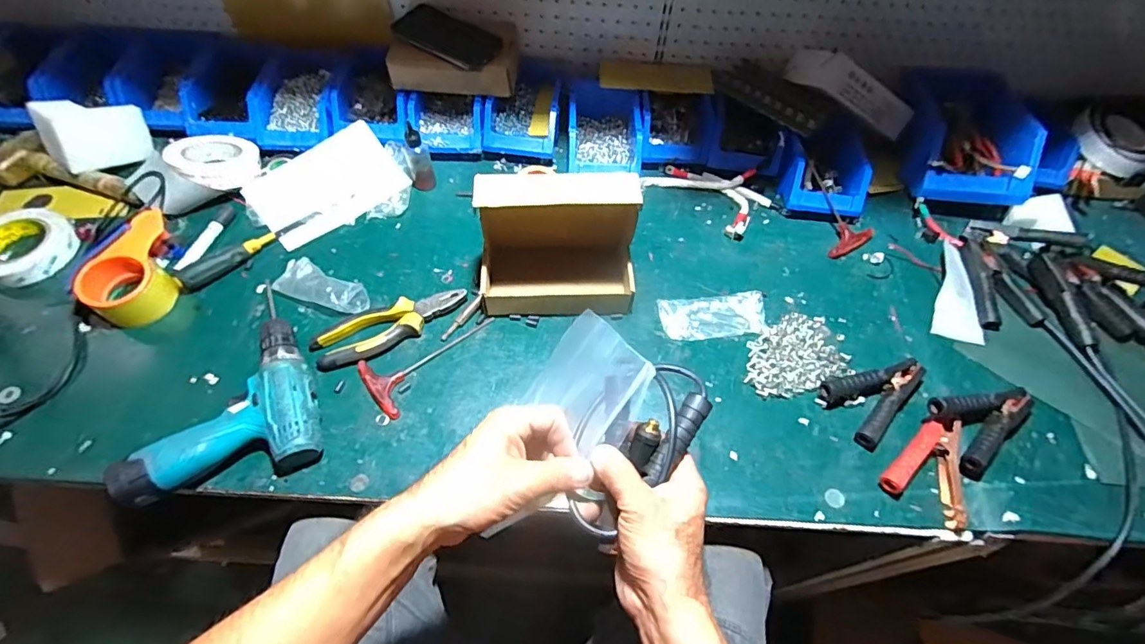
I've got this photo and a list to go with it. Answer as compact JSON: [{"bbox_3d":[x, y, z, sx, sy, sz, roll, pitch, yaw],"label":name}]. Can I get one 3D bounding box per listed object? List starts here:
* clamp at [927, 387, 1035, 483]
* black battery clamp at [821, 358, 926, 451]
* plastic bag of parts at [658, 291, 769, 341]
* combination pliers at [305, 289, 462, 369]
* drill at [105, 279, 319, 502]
[{"bbox_3d":[0.496,0.117,0.597,0.136,0.040,0.091,-17,60,-13],"label":"clamp"},{"bbox_3d":[0.379,0.090,0.622,0.128,0.030,0.083,-23,62,-16],"label":"black battery clamp"},{"bbox_3d":[0.191,-0.008,0.691,0.141,0.021,0.061,-1,58,-4],"label":"plastic bag of parts"},{"bbox_3d":[-0.236,-0.001,0.661,0.196,0.017,0.064,-29,64,-19],"label":"combination pliers"},{"bbox_3d":[-0.395,0.088,0.582,0.189,0.053,0.197,-14,60,-12],"label":"drill"}]

